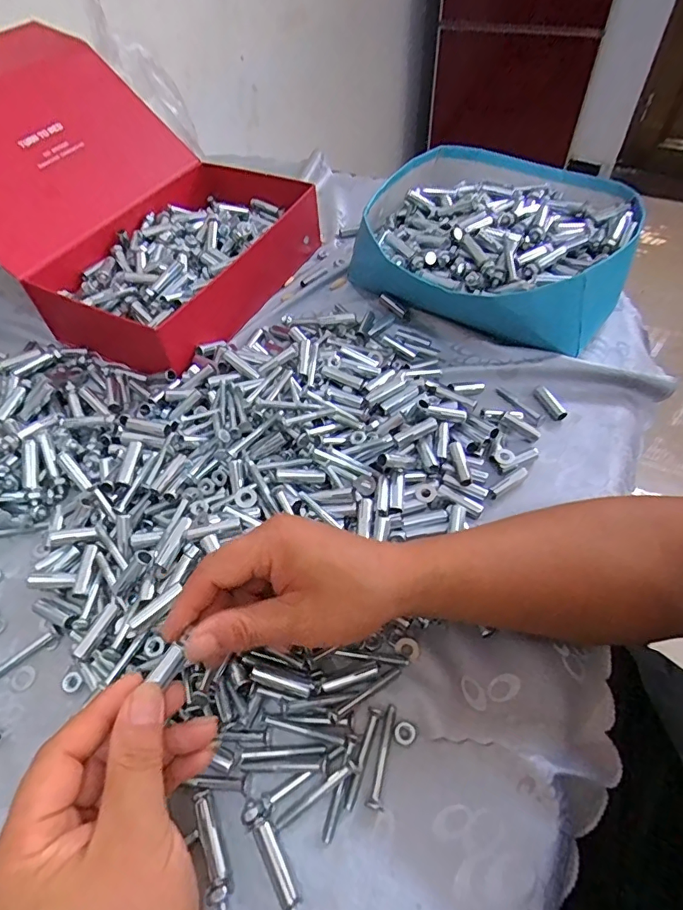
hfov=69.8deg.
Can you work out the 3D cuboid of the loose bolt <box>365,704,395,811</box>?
[{"bbox_3d":[0.026,0.184,0.300,0.009,0.006,0.055,13,55,12],"label":"loose bolt"}]

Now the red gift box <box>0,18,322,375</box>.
[{"bbox_3d":[-0.270,-0.310,0.544,0.386,0.174,0.298,23,58,18],"label":"red gift box"}]

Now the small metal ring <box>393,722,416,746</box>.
[{"bbox_3d":[0.040,0.175,0.307,0.013,0.004,0.013,-1,53,2],"label":"small metal ring"}]

